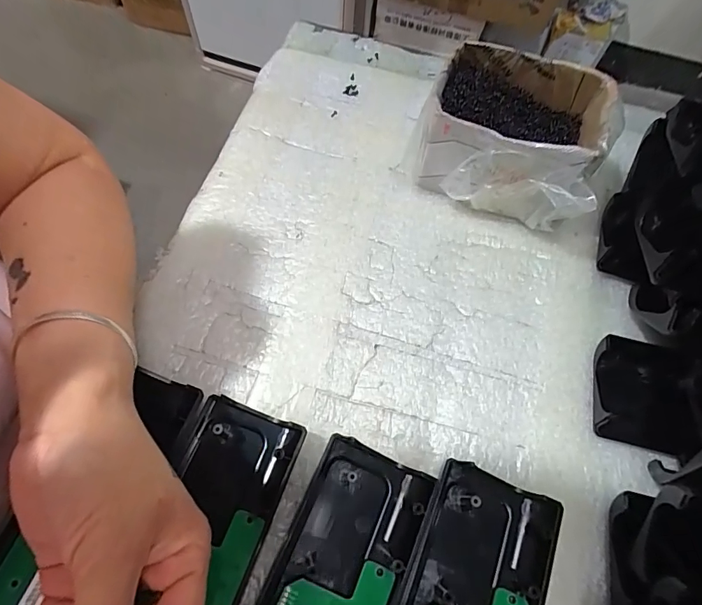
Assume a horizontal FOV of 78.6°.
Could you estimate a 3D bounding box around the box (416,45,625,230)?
[{"bbox_3d":[0.127,-0.127,0.340,0.131,0.075,0.107,23,67,8],"label":"box"}]

